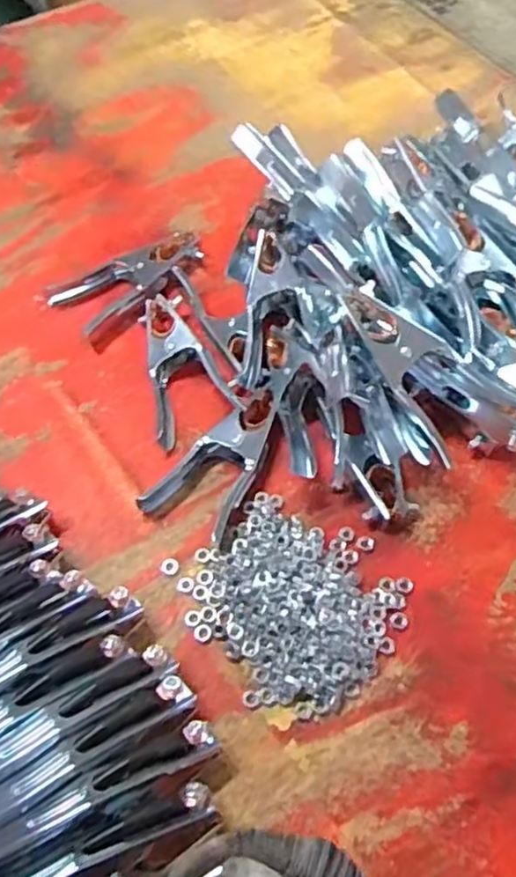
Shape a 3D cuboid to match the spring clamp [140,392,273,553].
[{"bbox_3d":[-0.029,0.015,0.608,0.075,0.026,0.148,25,62,15],"label":"spring clamp"}]

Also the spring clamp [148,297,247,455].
[{"bbox_3d":[-0.080,-0.070,0.655,0.074,0.030,0.153,-21,60,-12],"label":"spring clamp"}]

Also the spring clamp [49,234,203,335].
[{"bbox_3d":[-0.128,-0.164,0.720,0.151,0.025,0.074,-35,64,-19],"label":"spring clamp"}]

